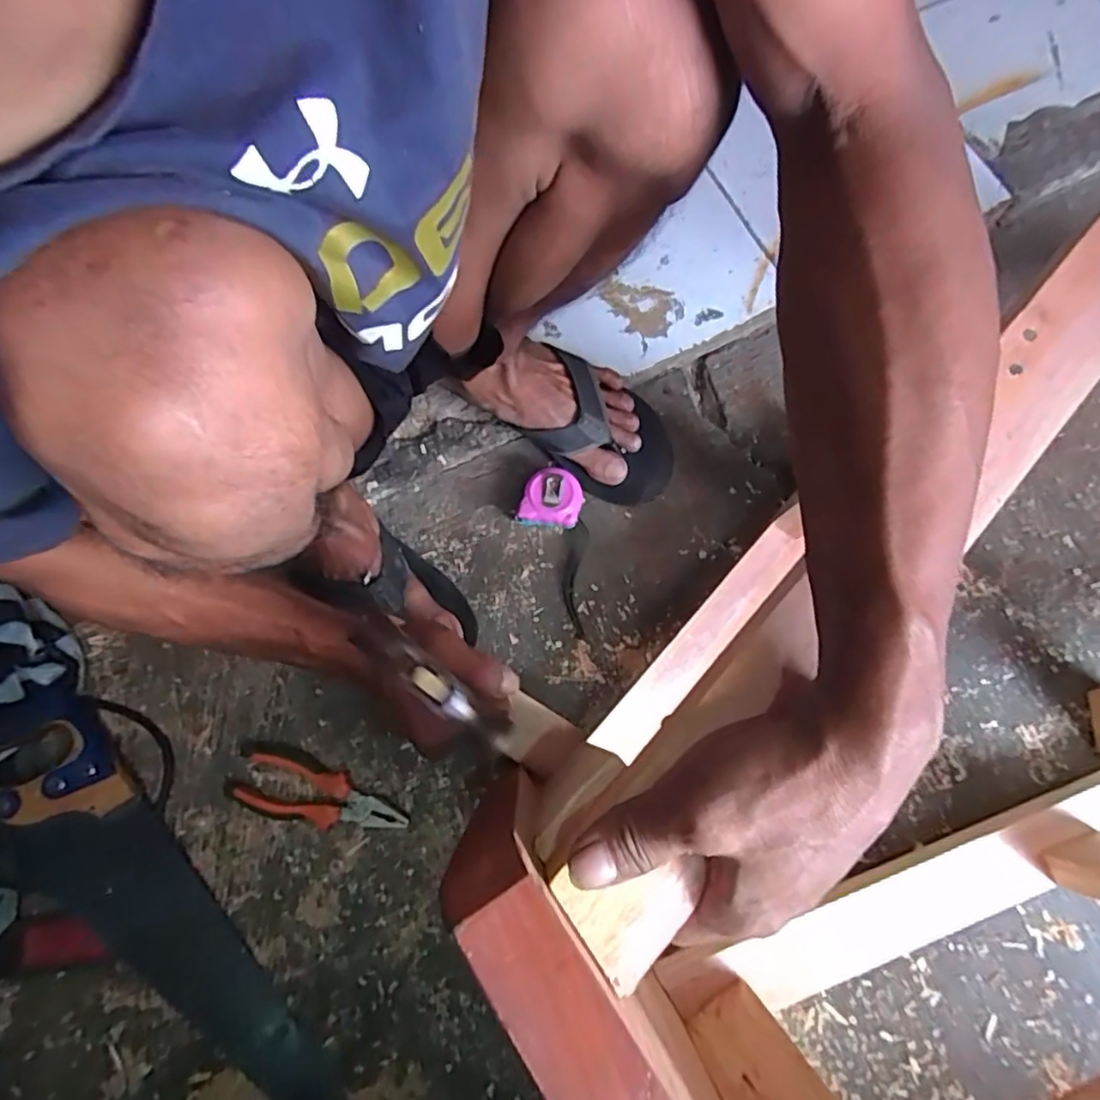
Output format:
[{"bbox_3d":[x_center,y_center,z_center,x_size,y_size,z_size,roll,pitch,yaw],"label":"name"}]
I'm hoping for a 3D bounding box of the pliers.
[{"bbox_3d":[-0.210,0.221,0.558,0.163,0.023,0.054,18,74,5],"label":"pliers"}]

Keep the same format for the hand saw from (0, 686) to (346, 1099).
[{"bbox_3d":[-0.337,0.324,0.519,0.104,0.035,0.477,-39,78,-11],"label":"hand saw"}]

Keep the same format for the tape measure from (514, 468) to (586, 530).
[{"bbox_3d":[0.003,-0.048,0.631,0.059,0.038,0.058,17,74,5],"label":"tape measure"}]

